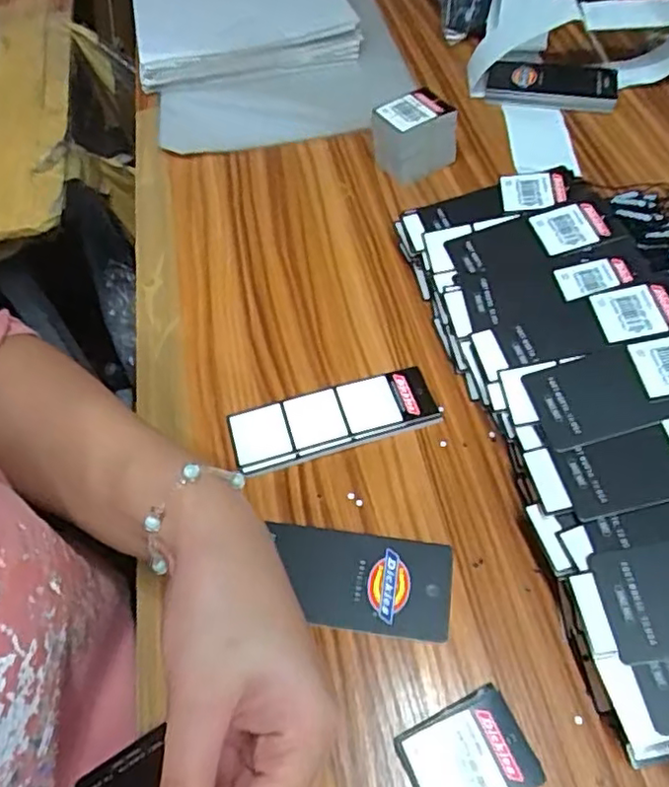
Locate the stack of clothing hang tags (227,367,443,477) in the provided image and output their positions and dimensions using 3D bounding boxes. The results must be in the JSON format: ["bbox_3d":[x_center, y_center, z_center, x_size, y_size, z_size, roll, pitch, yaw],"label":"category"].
[{"bbox_3d":[-0.002,0.015,0.374,0.119,0.008,0.041,-15,55,-6],"label":"stack of clothing hang tags"}]

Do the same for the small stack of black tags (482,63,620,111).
[{"bbox_3d":[0.190,-0.271,0.553,0.107,0.015,0.059,15,57,14],"label":"small stack of black tags"}]

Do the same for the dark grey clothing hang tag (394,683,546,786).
[{"bbox_3d":[0.056,0.155,0.269,0.051,0.007,0.041,-22,56,-11],"label":"dark grey clothing hang tag"}]

